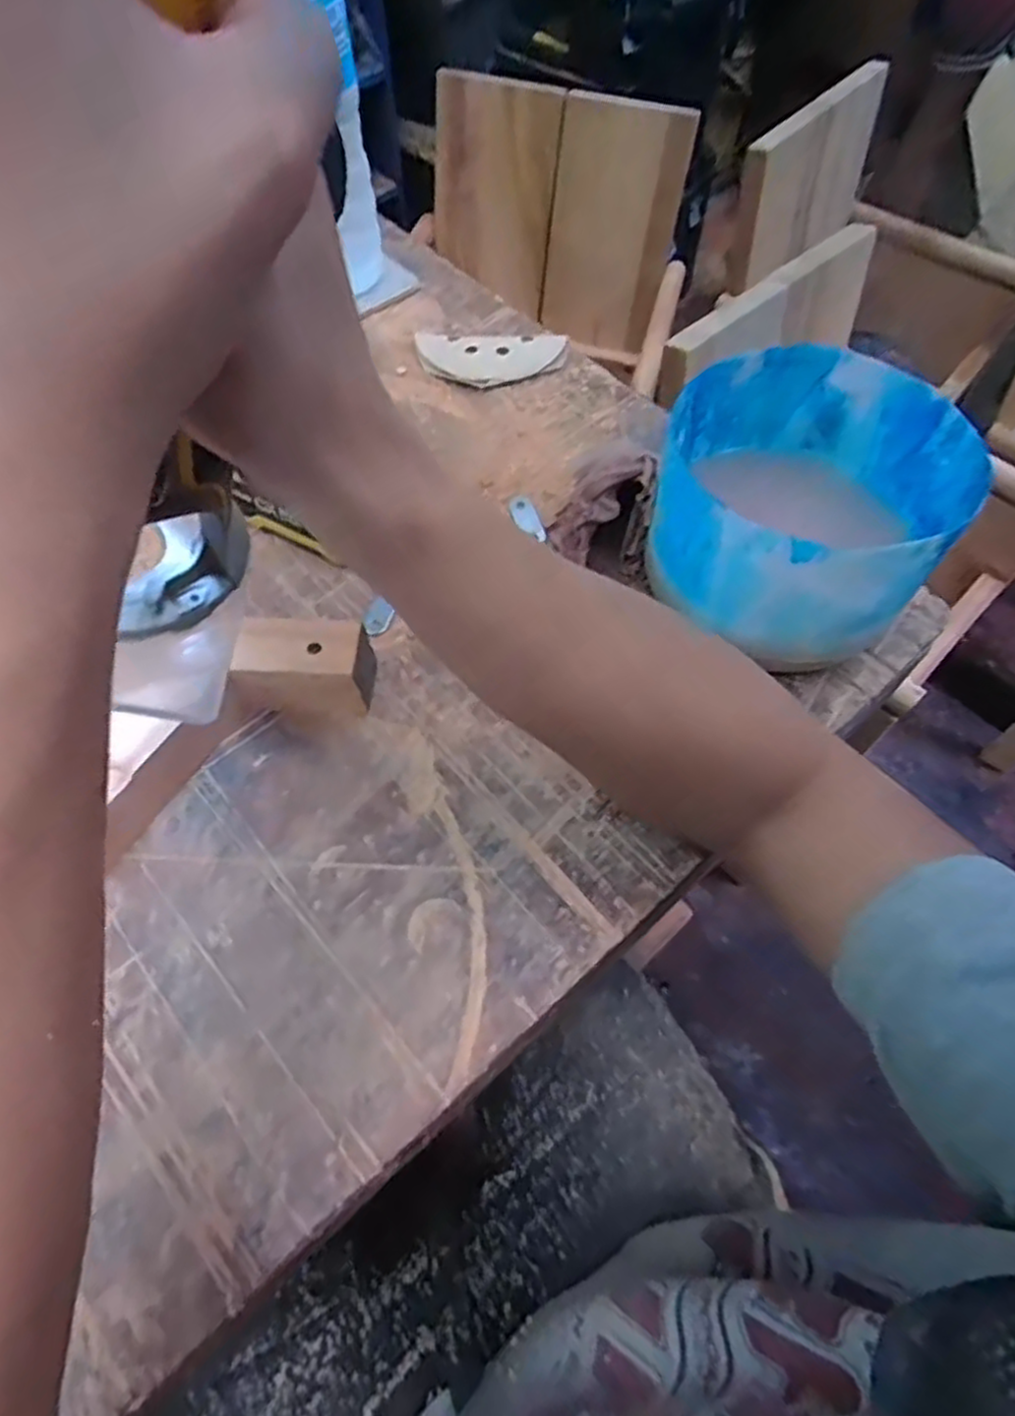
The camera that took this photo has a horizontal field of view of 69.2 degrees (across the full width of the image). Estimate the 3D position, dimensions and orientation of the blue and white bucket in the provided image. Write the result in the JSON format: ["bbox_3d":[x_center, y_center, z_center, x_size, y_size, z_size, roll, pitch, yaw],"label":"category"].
[{"bbox_3d":[0.156,-0.105,0.405,0.145,0.107,0.154,0,60,-1],"label":"blue and white bucket"}]

